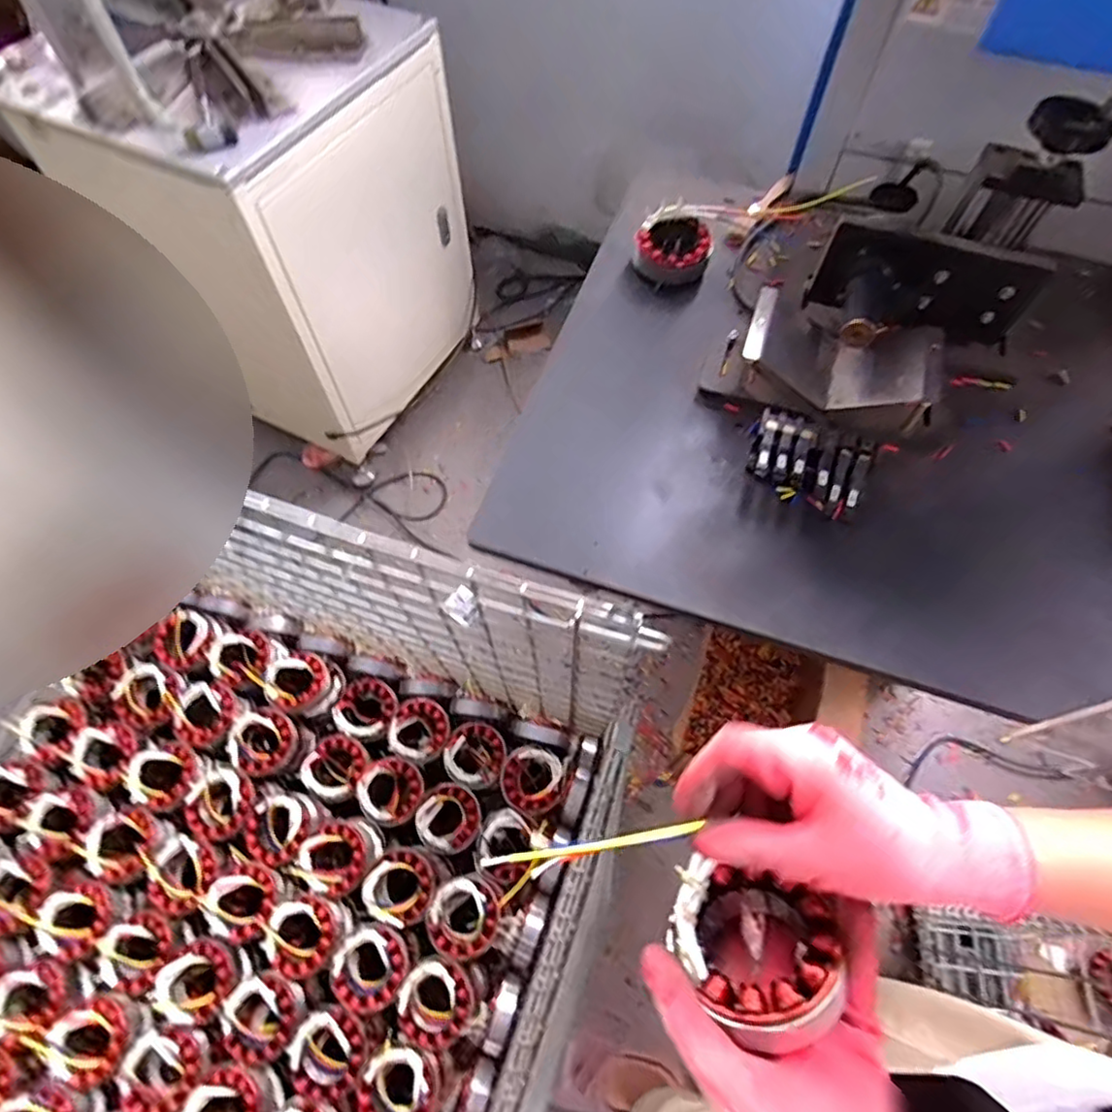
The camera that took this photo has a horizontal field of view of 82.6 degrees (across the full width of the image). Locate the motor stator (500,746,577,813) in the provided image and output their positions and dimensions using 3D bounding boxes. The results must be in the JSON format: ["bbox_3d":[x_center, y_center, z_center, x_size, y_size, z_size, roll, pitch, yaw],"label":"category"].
[{"bbox_3d":[-0.031,0.313,0.888,0.091,0.027,0.090,0,63,0],"label":"motor stator"}]

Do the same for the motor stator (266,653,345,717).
[{"bbox_3d":[-0.369,0.189,0.935,0.086,0.061,0.092,0,63,0],"label":"motor stator"}]

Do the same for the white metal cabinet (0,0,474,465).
[{"bbox_3d":[-0.545,-0.691,1.299,0.579,0.636,0.548,29,67,14],"label":"white metal cabinet"}]

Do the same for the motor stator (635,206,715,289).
[{"bbox_3d":[0.138,-0.360,0.735,0.084,0.042,0.087,24,66,10],"label":"motor stator"}]

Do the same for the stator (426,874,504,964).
[{"bbox_3d":[-0.113,0.449,0.785,0.086,0.047,0.088,0,63,0],"label":"stator"}]

